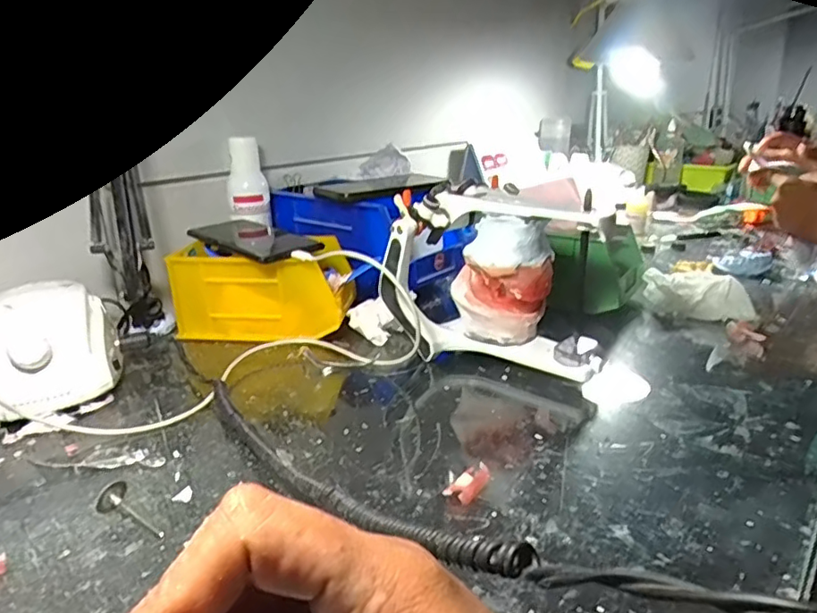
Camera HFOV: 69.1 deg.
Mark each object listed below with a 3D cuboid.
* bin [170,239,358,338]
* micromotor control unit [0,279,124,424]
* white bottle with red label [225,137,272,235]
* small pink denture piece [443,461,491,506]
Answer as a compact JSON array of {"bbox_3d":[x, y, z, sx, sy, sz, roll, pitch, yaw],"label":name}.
[{"bbox_3d":[-0.149,-0.016,0.614,0.169,0.088,0.087,1,20,4],"label":"bin"},{"bbox_3d":[-0.300,0.035,0.492,0.103,0.080,0.114,-11,22,-27],"label":"micromotor control unit"},{"bbox_3d":[-0.191,-0.148,0.701,0.044,0.097,0.035,2,20,8],"label":"white bottle with red label"},{"bbox_3d":[0.038,0.112,0.370,0.015,0.012,0.039,14,24,34],"label":"small pink denture piece"}]

